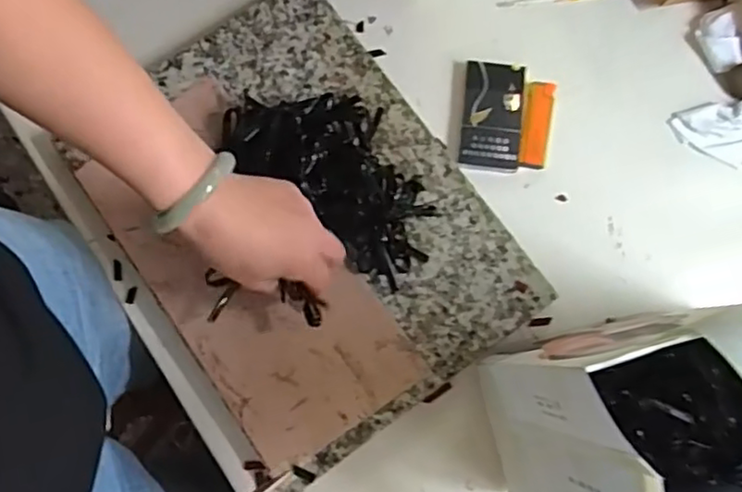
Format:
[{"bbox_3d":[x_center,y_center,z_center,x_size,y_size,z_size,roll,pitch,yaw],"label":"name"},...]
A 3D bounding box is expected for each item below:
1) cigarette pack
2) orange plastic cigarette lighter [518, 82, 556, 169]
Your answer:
[{"bbox_3d":[0.111,-0.118,0.599,0.054,0.013,0.101,7,80,0],"label":"cigarette pack"},{"bbox_3d":[0.151,-0.111,0.598,0.026,0.007,0.080,10,80,1],"label":"orange plastic cigarette lighter"}]

